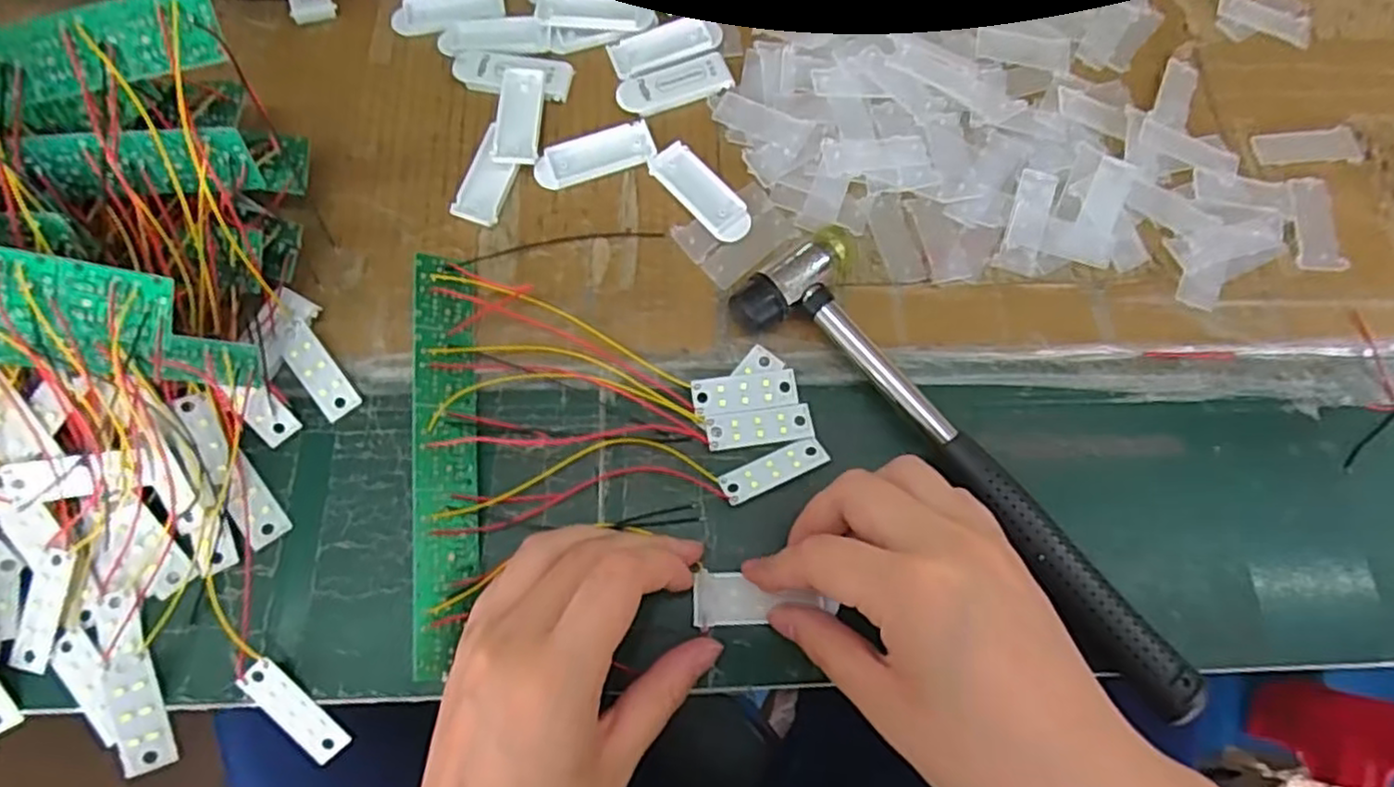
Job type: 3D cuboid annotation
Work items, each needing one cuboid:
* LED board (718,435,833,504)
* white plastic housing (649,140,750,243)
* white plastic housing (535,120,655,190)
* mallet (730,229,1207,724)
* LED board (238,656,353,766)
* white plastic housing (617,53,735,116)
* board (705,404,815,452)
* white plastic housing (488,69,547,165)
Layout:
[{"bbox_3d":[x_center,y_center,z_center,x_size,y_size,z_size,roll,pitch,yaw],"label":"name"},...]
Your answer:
[{"bbox_3d":[0.033,0.033,0.303,0.046,0.005,0.013,-23,75,-7],"label":"LED board"},{"bbox_3d":[0.003,-0.096,0.340,0.022,0.006,0.058,-40,78,-11],"label":"white plastic housing"},{"bbox_3d":[-0.050,-0.115,0.347,0.057,0.005,0.022,-19,75,-6],"label":"white plastic housing"},{"bbox_3d":[0.113,0.026,0.299,0.055,0.022,0.232,-41,78,-11],"label":"mallet"},{"bbox_3d":[-0.153,0.121,0.276,0.016,0.004,0.046,-40,96,-7],"label":"LED board"},{"bbox_3d":[-0.011,-0.153,0.355,0.056,0.004,0.021,-18,75,-6],"label":"white plastic housing"},{"bbox_3d":[0.027,0.014,0.310,0.045,0.004,0.016,-8,74,-3],"label":"board"},{"bbox_3d":[-0.085,-0.133,0.346,0.020,0.011,0.051,3,74,0],"label":"white plastic housing"}]

